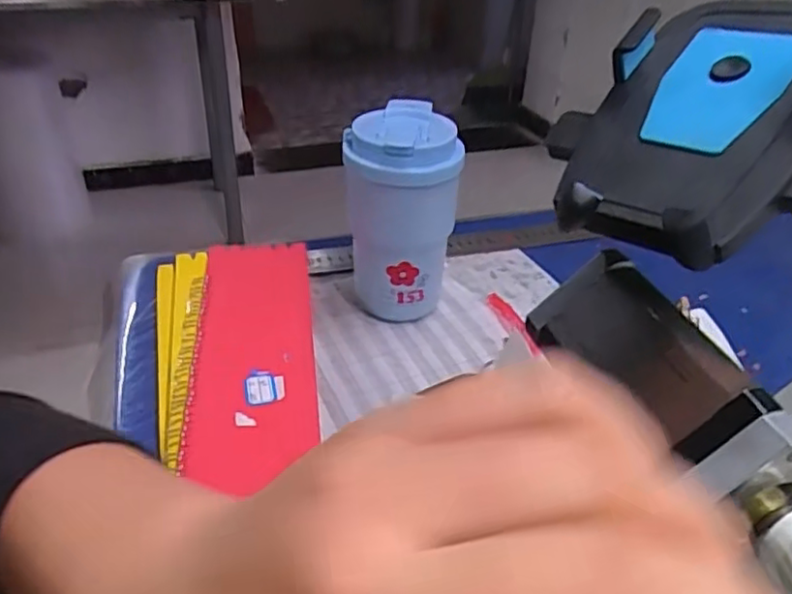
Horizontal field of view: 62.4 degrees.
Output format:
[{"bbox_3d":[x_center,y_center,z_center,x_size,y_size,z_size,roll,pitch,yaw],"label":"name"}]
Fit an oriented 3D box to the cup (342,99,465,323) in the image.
[{"bbox_3d":[0.004,-0.060,0.509,0.082,0.155,0.080,1,35,-1],"label":"cup"}]

